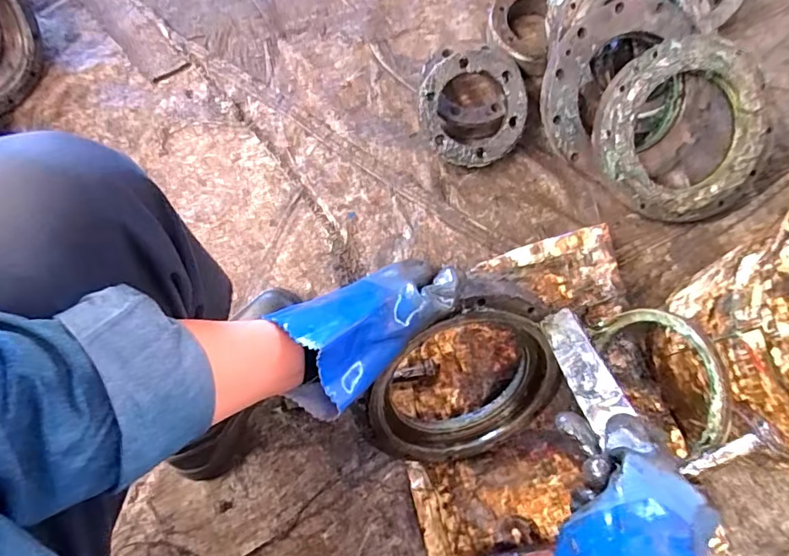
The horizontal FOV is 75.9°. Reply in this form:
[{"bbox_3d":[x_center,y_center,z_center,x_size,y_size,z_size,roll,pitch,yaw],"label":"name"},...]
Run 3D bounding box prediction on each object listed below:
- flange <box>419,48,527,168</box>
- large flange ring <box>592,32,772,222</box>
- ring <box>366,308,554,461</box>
[{"bbox_3d":[0.118,-0.251,0.760,0.154,0.016,0.164,2,111,6],"label":"flange"},{"bbox_3d":[0.404,-0.201,0.712,0.228,0.028,0.244,0,106,0],"label":"large flange ring"},{"bbox_3d":[0.078,0.121,0.574,0.226,0.226,0.037,-16,38,-4],"label":"ring"}]

